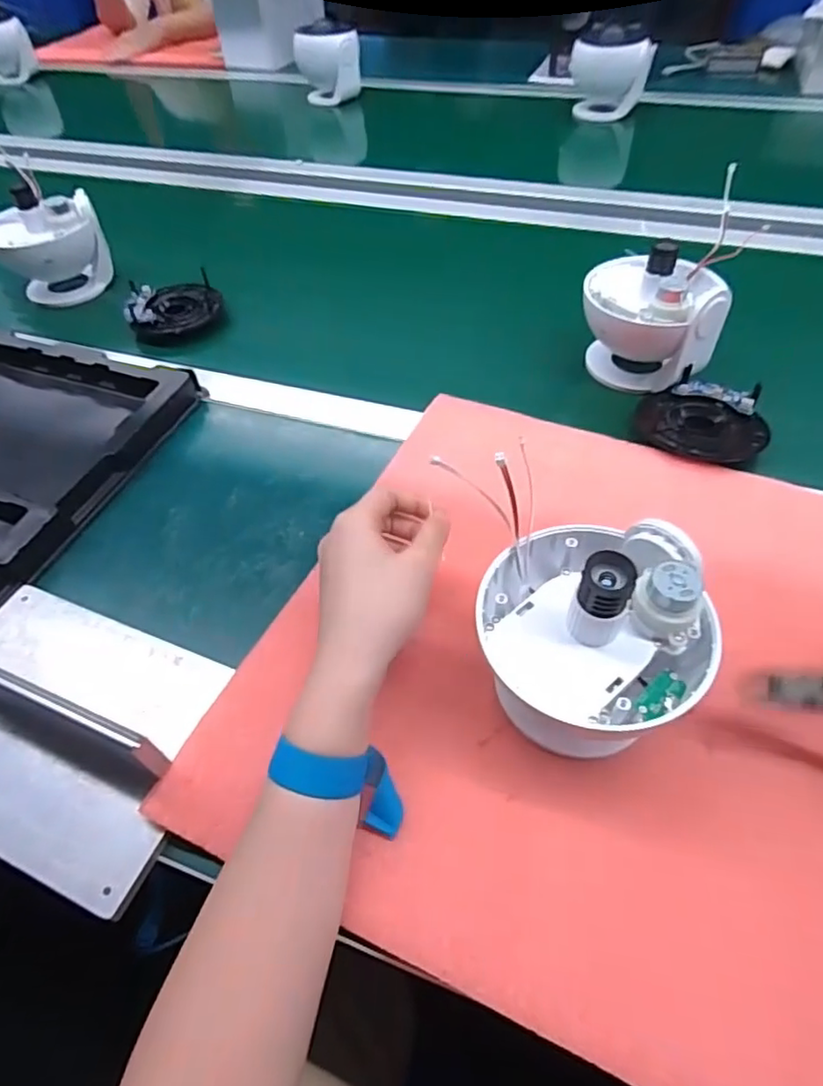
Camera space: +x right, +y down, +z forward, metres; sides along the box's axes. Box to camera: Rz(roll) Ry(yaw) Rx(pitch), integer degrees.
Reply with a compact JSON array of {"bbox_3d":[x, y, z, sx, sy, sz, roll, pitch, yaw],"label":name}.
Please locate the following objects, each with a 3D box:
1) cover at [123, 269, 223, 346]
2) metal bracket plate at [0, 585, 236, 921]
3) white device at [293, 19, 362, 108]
[{"bbox_3d":[-0.259,-0.258,0.662,0.097,0.035,0.089,-2,51,3],"label":"cover"},{"bbox_3d":[-0.216,0.096,0.351,0.196,0.061,0.141,16,54,17],"label":"metal bracket plate"},{"bbox_3d":[-0.152,-0.888,1.117,0.113,0.108,0.080,-10,51,-4],"label":"white device"}]

